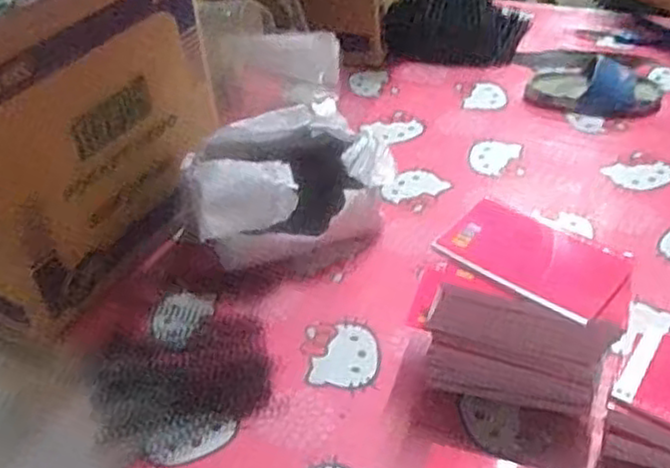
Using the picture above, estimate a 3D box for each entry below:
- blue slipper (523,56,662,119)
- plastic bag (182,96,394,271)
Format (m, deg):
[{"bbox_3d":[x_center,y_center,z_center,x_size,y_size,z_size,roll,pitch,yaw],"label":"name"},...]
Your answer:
[{"bbox_3d":[0.352,-0.206,0.971,0.171,0.065,0.081,19,45,25],"label":"blue slipper"},{"bbox_3d":[-0.046,-0.045,0.758,0.210,0.132,0.143,-18,42,-17],"label":"plastic bag"}]

